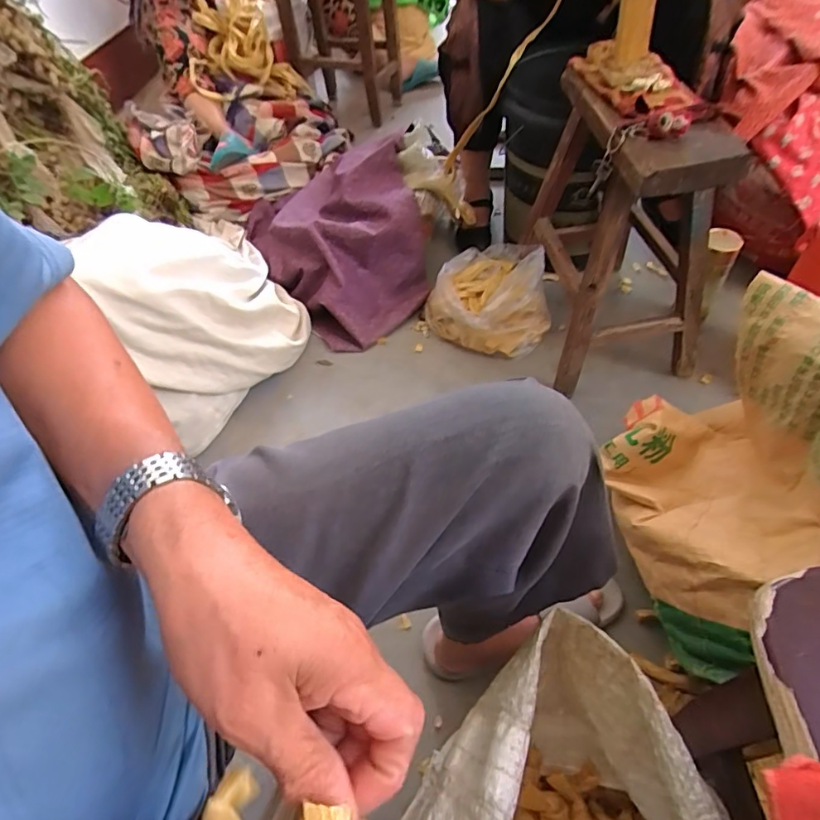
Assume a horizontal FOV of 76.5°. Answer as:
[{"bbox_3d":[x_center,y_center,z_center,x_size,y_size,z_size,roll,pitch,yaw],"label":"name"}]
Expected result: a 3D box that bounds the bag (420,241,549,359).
[{"bbox_3d":[0.173,-0.230,1.082,0.230,0.133,0.245,-38,57,-23],"label":"bag"}]

